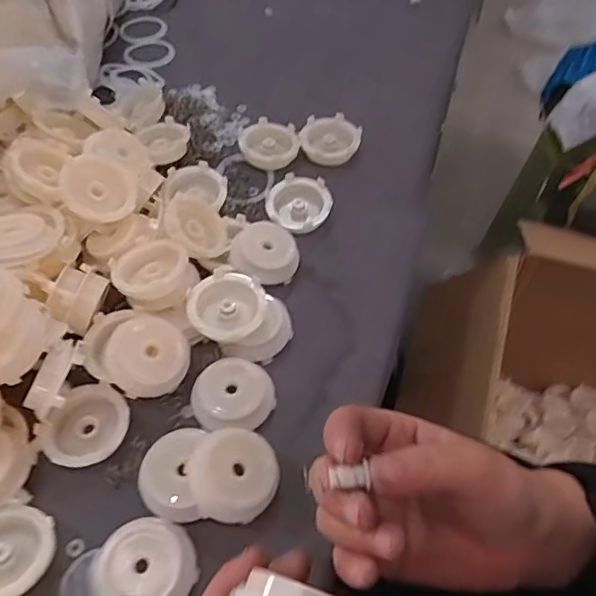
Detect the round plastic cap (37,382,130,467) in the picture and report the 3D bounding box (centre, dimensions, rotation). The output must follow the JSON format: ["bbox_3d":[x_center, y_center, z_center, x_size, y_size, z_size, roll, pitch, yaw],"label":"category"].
[{"bbox_3d":[-0.135,0.083,0.358,0.050,0.016,0.053,0,55,0],"label":"round plastic cap"}]

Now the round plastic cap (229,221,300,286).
[{"bbox_3d":[-0.026,-0.037,0.432,0.052,0.020,0.045,11,56,8],"label":"round plastic cap"}]

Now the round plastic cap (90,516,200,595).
[{"bbox_3d":[-0.086,0.151,0.309,0.052,0.019,0.053,0,55,0],"label":"round plastic cap"}]

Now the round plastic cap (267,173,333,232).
[{"bbox_3d":[0.001,-0.078,0.471,0.053,0.019,0.051,0,55,0],"label":"round plastic cap"}]

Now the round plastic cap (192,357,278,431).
[{"bbox_3d":[-0.042,0.063,0.371,0.052,0.017,0.052,10,52,-13],"label":"round plastic cap"}]

